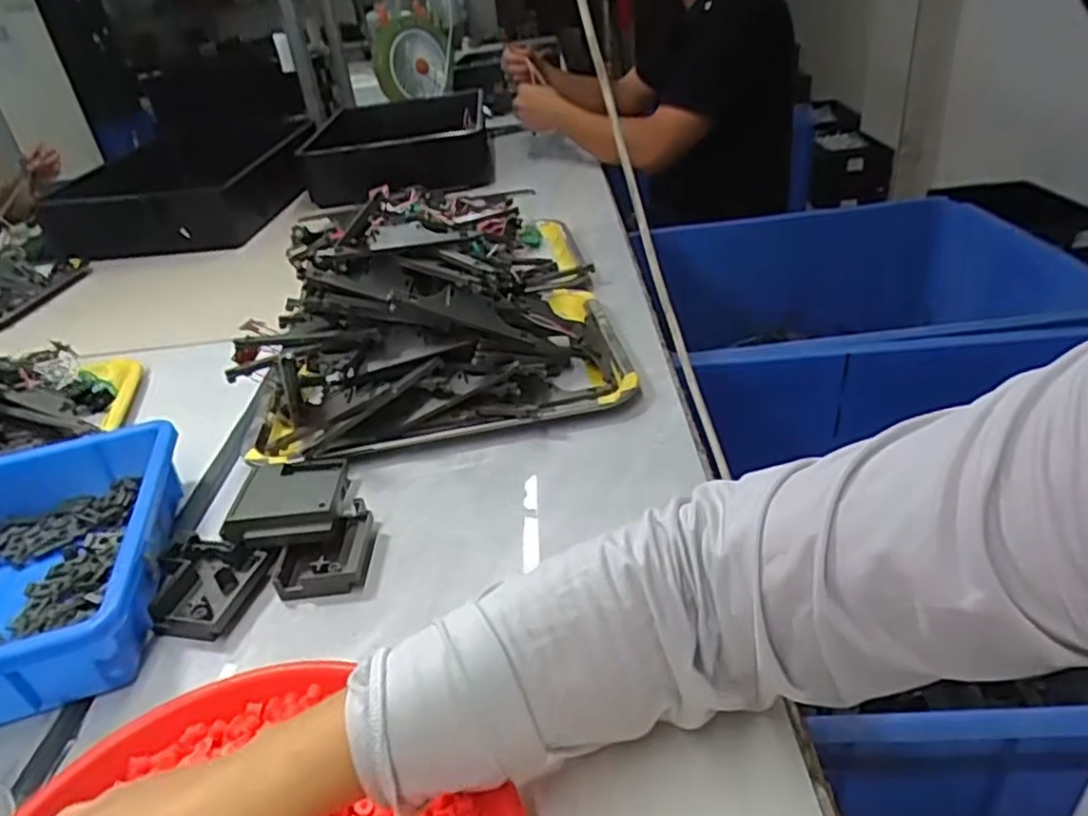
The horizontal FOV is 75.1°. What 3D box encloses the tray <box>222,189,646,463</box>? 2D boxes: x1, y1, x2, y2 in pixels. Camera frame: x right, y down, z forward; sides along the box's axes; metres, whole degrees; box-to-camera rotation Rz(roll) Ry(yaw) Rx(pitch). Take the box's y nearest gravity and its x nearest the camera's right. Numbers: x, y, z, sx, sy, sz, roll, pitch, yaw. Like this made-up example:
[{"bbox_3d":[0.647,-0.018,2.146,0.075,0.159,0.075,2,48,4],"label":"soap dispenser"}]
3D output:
[{"bbox_3d":[-0.122,-0.154,0.758,0.349,0.158,0.482,-10,33,-5],"label":"tray"}]

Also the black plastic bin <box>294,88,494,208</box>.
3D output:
[{"bbox_3d":[-0.303,-0.574,1.500,0.360,0.101,0.619,-10,32,-5],"label":"black plastic bin"}]

